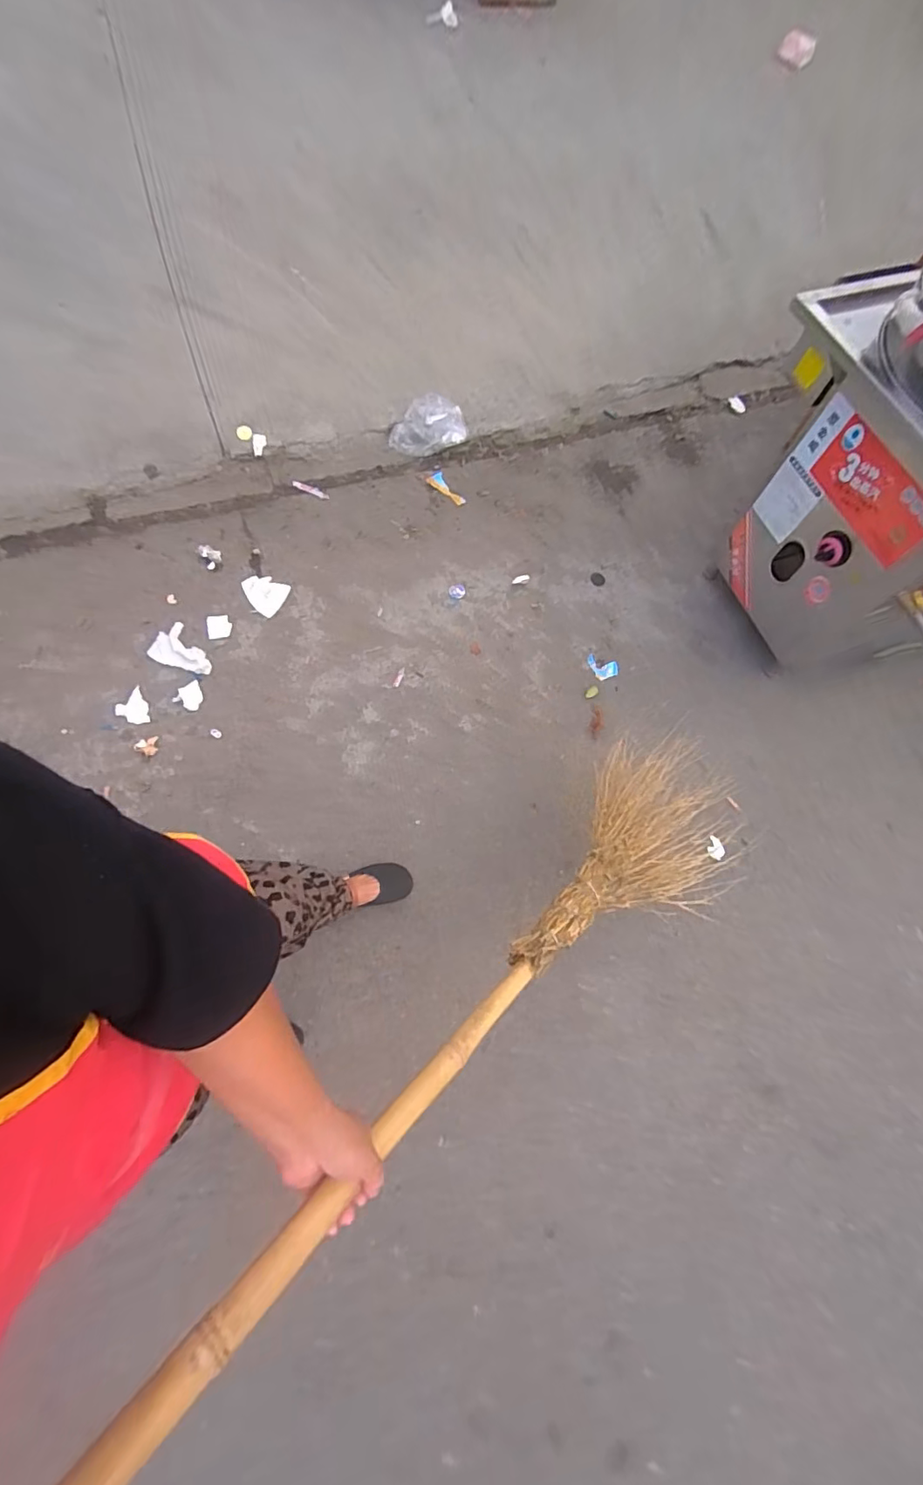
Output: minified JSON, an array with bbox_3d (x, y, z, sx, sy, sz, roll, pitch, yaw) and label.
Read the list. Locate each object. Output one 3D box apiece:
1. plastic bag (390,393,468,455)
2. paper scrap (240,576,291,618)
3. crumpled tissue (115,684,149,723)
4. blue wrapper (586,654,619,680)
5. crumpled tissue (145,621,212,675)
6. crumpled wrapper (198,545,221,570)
[{"bbox_3d":[-0.116,-1.020,1.710,0.247,0.090,0.159,-15,70,-8],"label":"plastic bag"},{"bbox_3d":[-0.564,-0.435,1.530,0.116,0.023,0.158,-37,75,-15],"label":"paper scrap"},{"bbox_3d":[-0.845,-0.083,1.355,0.075,0.013,0.109,-31,73,-14],"label":"crumpled tissue"},{"bbox_3d":[0.392,-0.214,1.460,0.071,0.010,0.083,-20,71,-10],"label":"blue wrapper"},{"bbox_3d":[-0.759,-0.234,1.409,0.112,0.020,0.184,-38,75,-15],"label":"crumpled tissue"},{"bbox_3d":[-0.745,-0.550,1.565,0.056,0.018,0.098,-19,71,-10],"label":"crumpled wrapper"}]

